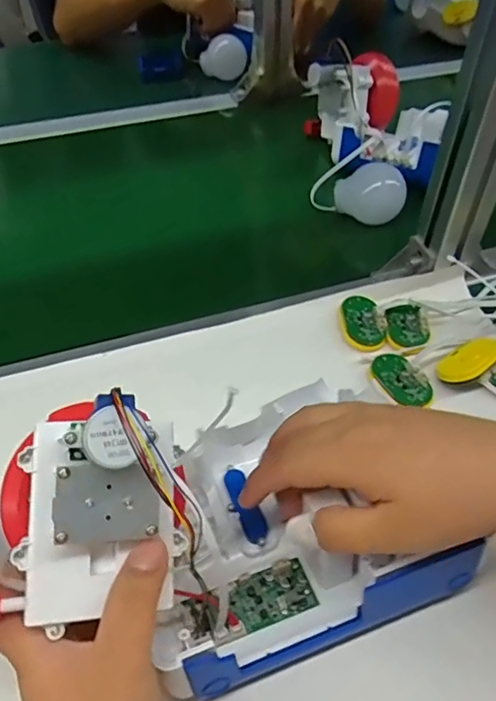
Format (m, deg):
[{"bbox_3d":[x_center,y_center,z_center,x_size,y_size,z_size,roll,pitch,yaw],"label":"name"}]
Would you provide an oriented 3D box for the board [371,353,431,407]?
[{"bbox_3d":[0.116,0.021,0.397,0.033,0.007,0.051,-16,50,-14],"label":"board"}]

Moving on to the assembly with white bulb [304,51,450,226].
[{"bbox_3d":[0.137,-0.242,0.583,0.125,0.092,0.216,0,48,1],"label":"assembly with white bulb"}]

